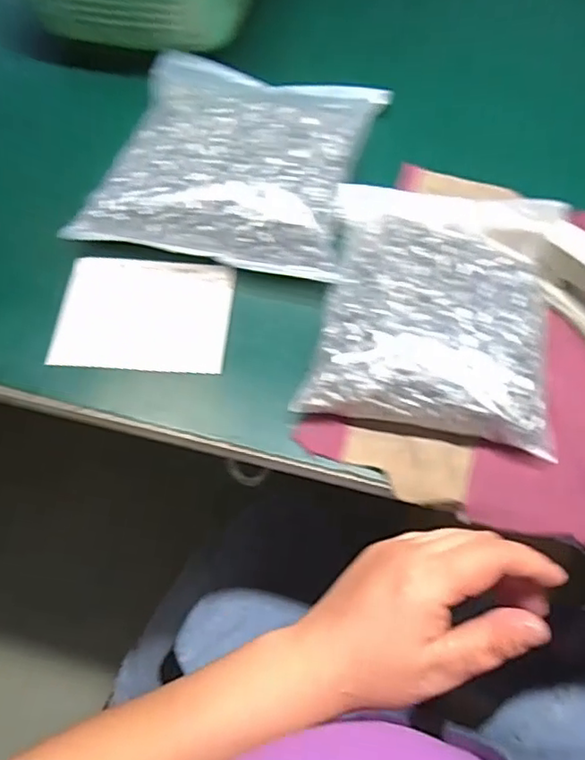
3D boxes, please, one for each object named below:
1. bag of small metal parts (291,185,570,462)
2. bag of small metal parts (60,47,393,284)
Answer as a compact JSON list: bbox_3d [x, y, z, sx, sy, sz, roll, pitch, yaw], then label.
[{"bbox_3d":[0.093,-0.051,0.395,0.142,0.040,0.175,10,63,5],"label":"bag of small metal parts"},{"bbox_3d":[-0.040,-0.177,0.454,0.185,0.036,0.206,11,63,6],"label":"bag of small metal parts"}]

